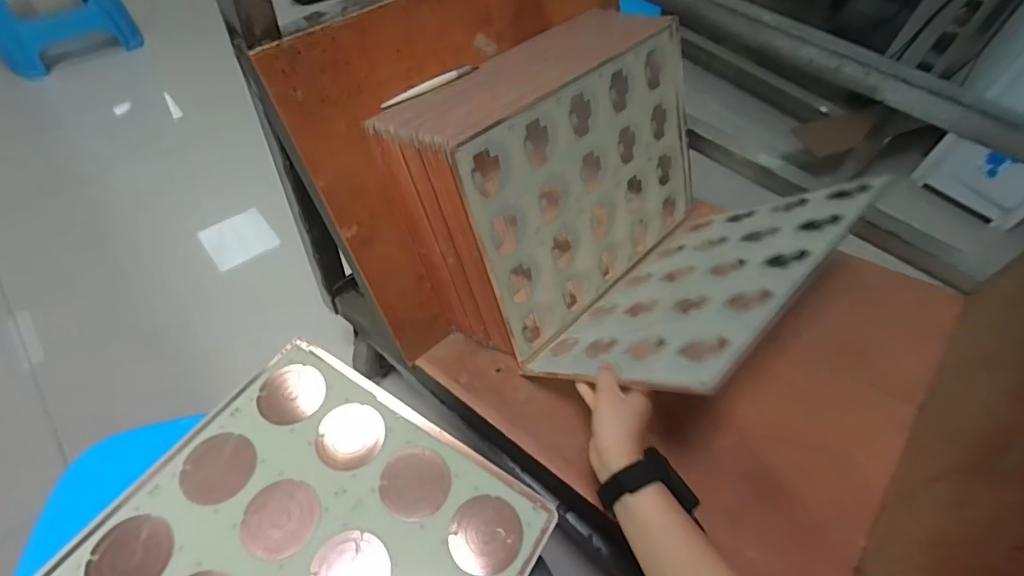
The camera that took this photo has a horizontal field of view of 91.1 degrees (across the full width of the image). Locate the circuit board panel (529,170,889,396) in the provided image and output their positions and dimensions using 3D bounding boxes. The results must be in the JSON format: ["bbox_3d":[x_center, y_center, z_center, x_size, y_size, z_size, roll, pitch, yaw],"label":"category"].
[{"bbox_3d":[0.243,-0.013,0.659,0.430,0.322,0.012,-37,103,-28],"label":"circuit board panel"}]

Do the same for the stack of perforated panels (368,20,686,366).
[{"bbox_3d":[0.086,-0.160,0.743,0.486,0.371,0.121,-35,33,-24],"label":"stack of perforated panels"}]

